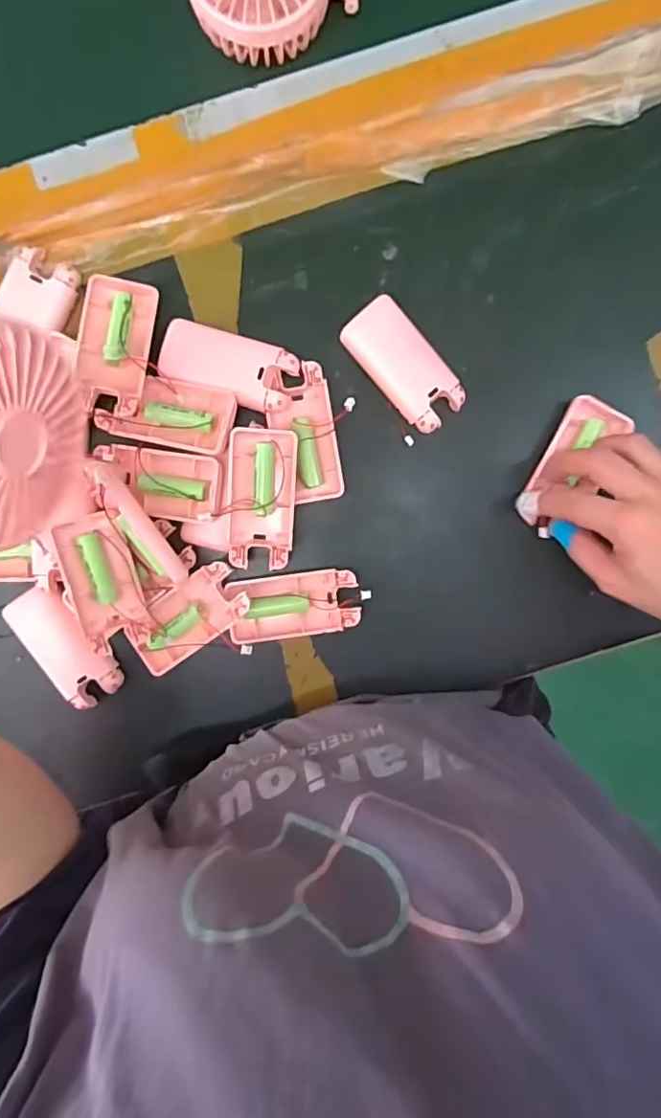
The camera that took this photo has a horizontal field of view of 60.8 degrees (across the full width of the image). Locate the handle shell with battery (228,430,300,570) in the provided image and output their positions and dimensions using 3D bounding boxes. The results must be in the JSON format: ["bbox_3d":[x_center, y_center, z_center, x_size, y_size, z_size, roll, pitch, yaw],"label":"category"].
[{"bbox_3d":[-0.048,-0.042,0.393,0.045,0.017,0.093,3,98,-2],"label":"handle shell with battery"}]

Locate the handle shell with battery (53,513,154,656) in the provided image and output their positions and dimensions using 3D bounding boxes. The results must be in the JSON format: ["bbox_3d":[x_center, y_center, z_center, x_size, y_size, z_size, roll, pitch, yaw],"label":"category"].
[{"bbox_3d":[-0.157,0.016,0.390,0.041,0.019,0.091,-14,98,1],"label":"handle shell with battery"}]

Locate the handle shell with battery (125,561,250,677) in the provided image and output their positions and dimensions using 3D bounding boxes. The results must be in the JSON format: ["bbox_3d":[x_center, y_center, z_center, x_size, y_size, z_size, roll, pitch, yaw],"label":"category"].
[{"bbox_3d":[-0.103,0.043,0.399,0.091,0.015,0.043,-37,97,4],"label":"handle shell with battery"}]

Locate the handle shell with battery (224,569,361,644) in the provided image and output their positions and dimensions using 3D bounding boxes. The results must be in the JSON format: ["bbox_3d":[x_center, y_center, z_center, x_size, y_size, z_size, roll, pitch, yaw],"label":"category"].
[{"bbox_3d":[-0.027,0.035,0.411,0.092,0.016,0.046,-8,98,0],"label":"handle shell with battery"}]

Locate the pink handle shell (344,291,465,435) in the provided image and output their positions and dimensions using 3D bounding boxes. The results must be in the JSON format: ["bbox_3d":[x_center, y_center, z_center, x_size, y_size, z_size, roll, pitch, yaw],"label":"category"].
[{"bbox_3d":[0.052,-0.137,0.400,0.044,0.016,0.094,-41,97,4],"label":"pink handle shell"}]

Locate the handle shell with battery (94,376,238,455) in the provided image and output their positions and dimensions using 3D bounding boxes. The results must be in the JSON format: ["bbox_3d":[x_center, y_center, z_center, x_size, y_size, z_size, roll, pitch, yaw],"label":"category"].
[{"bbox_3d":[-0.113,-0.101,0.385,0.092,0.019,0.045,10,97,-3],"label":"handle shell with battery"}]

